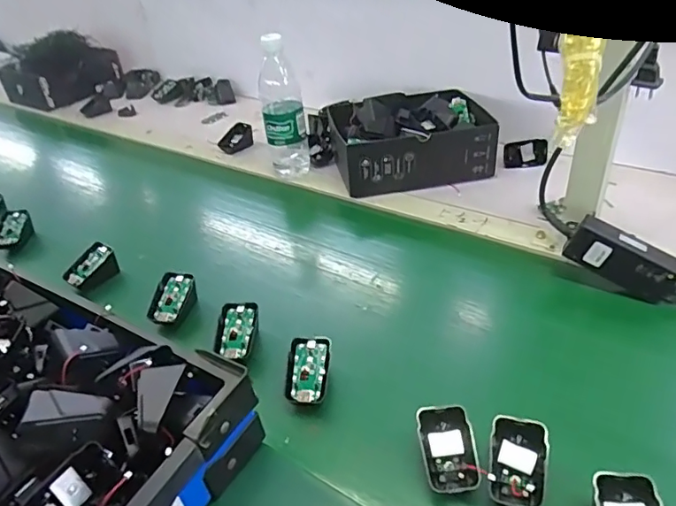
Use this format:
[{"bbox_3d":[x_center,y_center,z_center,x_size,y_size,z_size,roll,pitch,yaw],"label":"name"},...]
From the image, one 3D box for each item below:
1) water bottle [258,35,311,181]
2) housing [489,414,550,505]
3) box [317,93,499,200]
[{"bbox_3d":[-0.089,-0.227,0.853,0.066,0.225,0.053,-9,36,-3],"label":"water bottle"},{"bbox_3d":[0.150,0.173,0.434,0.043,0.019,0.071,5,68,17],"label":"housing"},{"bbox_3d":[0.121,-0.186,0.874,0.244,0.104,0.190,-10,36,-5],"label":"box"}]

